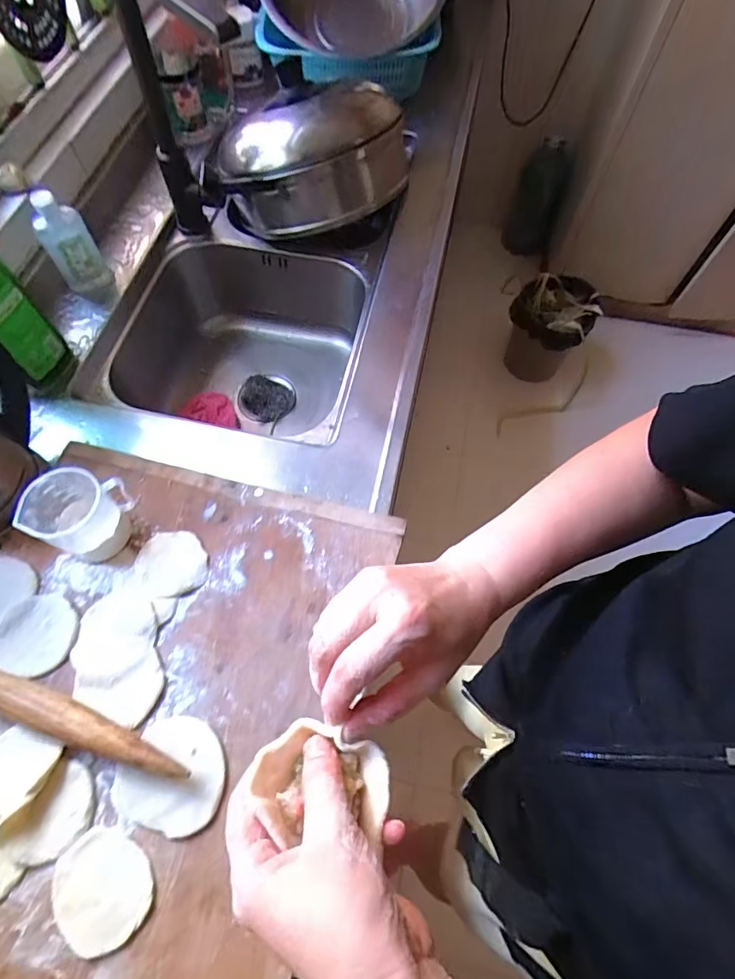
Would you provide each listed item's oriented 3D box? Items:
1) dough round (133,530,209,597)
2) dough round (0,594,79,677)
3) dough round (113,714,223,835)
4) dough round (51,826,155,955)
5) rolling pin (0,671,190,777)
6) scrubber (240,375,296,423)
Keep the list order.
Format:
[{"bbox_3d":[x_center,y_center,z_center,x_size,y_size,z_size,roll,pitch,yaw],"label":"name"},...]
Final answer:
[{"bbox_3d":[-0.217,0.081,0.531,0.078,0.006,0.073,0,64,-1],"label":"dough round"},{"bbox_3d":[-0.342,0.148,0.493,0.079,0.007,0.078,0,64,-1],"label":"dough round"},{"bbox_3d":[-0.180,0.262,0.443,0.096,0.009,0.089,0,64,-1],"label":"dough round"},{"bbox_3d":[-0.227,0.340,0.409,0.076,0.004,0.084,-38,70,-17],"label":"dough round"},{"bbox_3d":[-0.305,0.206,0.451,0.296,0.035,0.034,16,65,7],"label":"rolling pin"},{"bbox_3d":[-0.193,-0.176,0.910,0.094,0.027,0.092,0,64,-1],"label":"scrubber"}]

